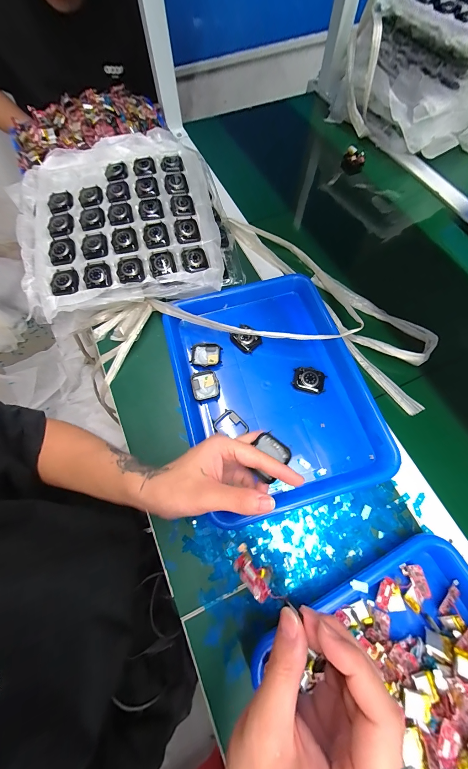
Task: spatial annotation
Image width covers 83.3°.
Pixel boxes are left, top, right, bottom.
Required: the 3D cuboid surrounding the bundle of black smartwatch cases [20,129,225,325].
[{"bbox_3d":[-0.197,-0.289,0.455,0.327,0.052,0.356,-13,68,-4],"label":"bundle of black smartwatch cases"}]

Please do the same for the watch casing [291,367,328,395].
[{"bbox_3d":[0.111,-0.006,0.384,0.046,0.010,0.036,14,69,7],"label":"watch casing"}]

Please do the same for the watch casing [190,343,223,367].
[{"bbox_3d":[-0.043,-0.045,0.408,0.046,0.009,0.037,-2,68,1],"label":"watch casing"}]

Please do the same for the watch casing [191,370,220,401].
[{"bbox_3d":[-0.042,0.001,0.386,0.038,0.008,0.043,-13,68,-4],"label":"watch casing"}]

